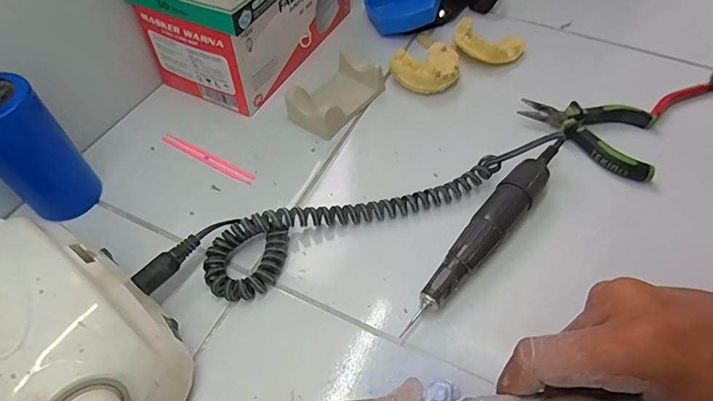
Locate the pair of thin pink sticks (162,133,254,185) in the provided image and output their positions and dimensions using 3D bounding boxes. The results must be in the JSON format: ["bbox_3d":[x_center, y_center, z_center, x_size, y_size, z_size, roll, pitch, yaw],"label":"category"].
[{"bbox_3d":[-0.126,-0.036,0.368,0.091,0.005,0.010,25,57,16],"label":"pair of thin pink sticks"}]

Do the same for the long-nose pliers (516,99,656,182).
[{"bbox_3d":[0.214,-0.070,0.389,0.117,0.015,0.075,37,61,23],"label":"long-nose pliers"}]

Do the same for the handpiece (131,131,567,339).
[{"bbox_3d":[0.020,0.033,0.302,0.307,0.032,0.100,-13,55,-11],"label":"handpiece"}]

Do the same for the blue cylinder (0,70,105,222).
[{"bbox_3d":[-0.217,-0.031,0.296,0.039,0.097,0.049,37,61,23],"label":"blue cylinder"}]

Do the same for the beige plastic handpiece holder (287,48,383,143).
[{"bbox_3d":[-0.020,-0.098,0.398,0.051,0.033,0.087,30,59,19],"label":"beige plastic handpiece holder"}]

